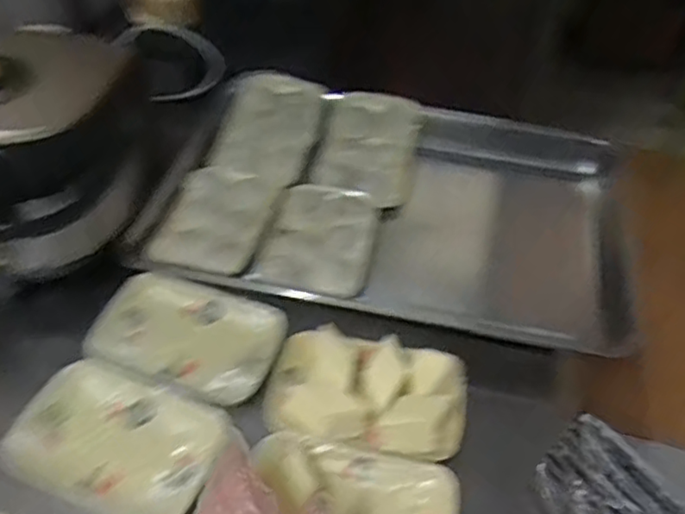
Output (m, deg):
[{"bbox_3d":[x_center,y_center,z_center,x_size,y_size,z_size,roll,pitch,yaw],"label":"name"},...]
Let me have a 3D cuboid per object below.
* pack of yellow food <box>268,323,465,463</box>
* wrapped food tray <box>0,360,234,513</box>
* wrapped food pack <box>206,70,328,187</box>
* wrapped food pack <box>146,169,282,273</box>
[{"bbox_3d":[0.026,0.133,0.644,0.193,0.037,0.122,10,47,6],"label":"pack of yellow food"},{"bbox_3d":[-0.217,0.177,0.612,0.194,0.030,0.127,17,48,13],"label":"wrapped food tray"},{"bbox_3d":[-0.104,-0.196,0.931,0.132,0.031,0.224,10,47,7],"label":"wrapped food pack"},{"bbox_3d":[-0.161,-0.053,0.821,0.128,0.023,0.169,14,47,10],"label":"wrapped food pack"}]

